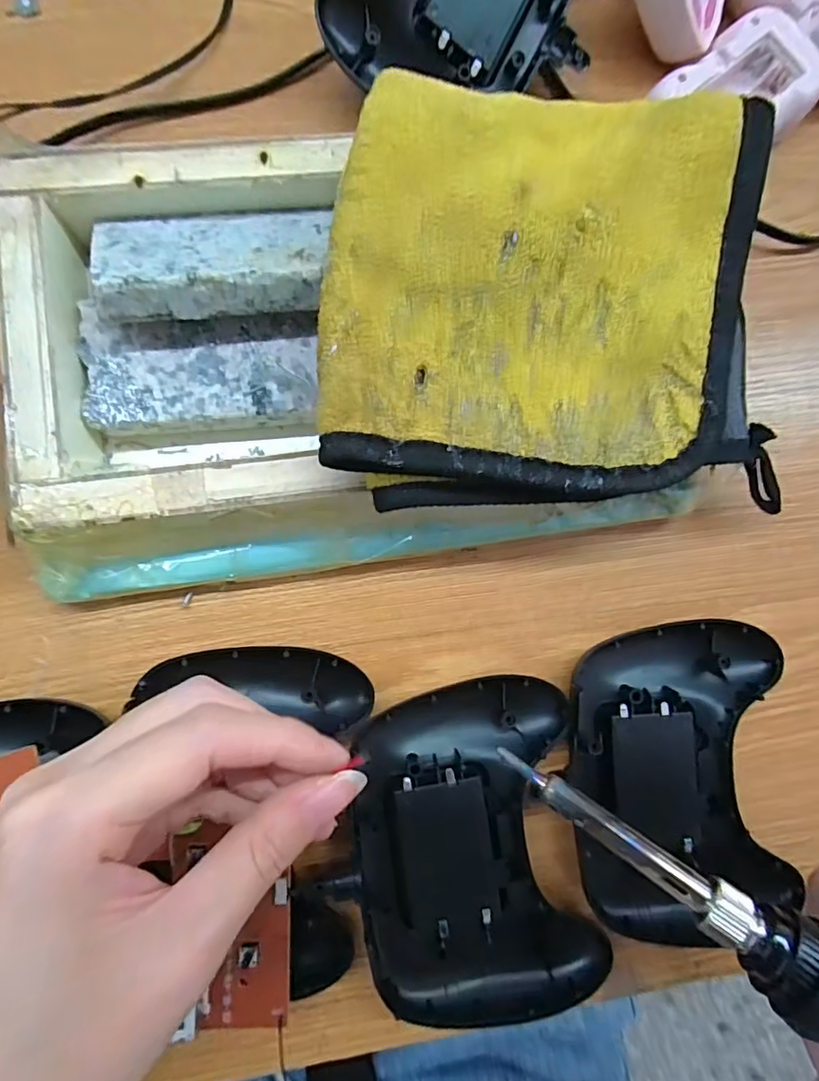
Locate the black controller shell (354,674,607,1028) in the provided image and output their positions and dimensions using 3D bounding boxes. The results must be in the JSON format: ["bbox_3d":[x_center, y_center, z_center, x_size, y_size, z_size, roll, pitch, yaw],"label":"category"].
[{"bbox_3d":[0.024,0.121,0.212,0.086,0.020,0.120,-8,86,-6],"label":"black controller shell"}]

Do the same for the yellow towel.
[{"bbox_3d":[0.054,-0.079,0.181,0.165,0.030,0.127,-2,85,-6],"label":"yellow towel"}]

